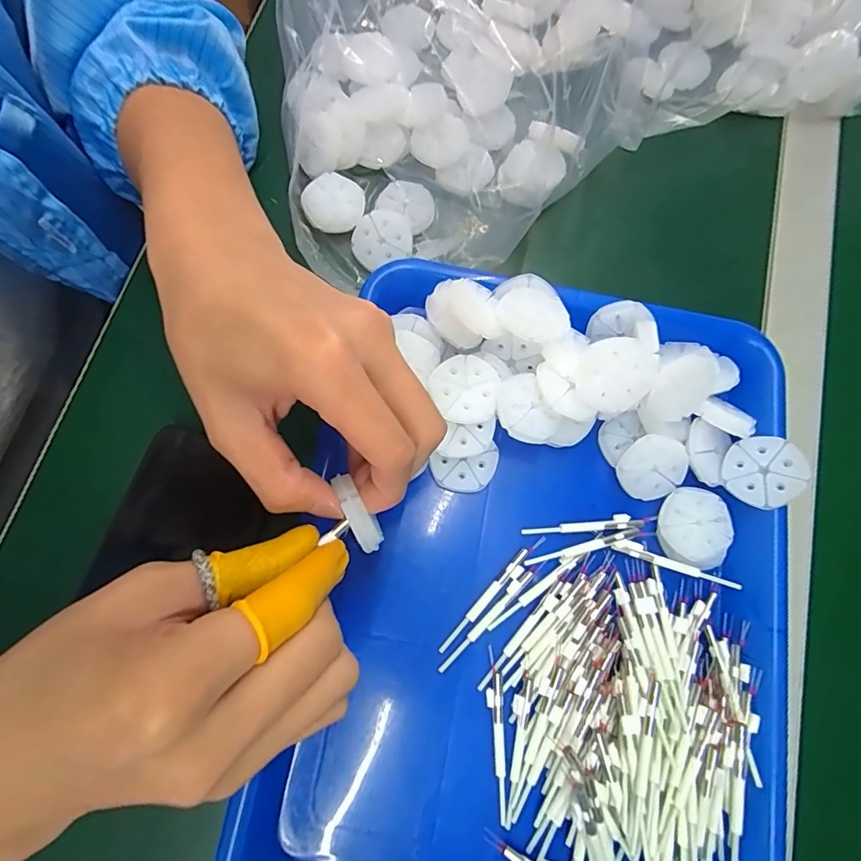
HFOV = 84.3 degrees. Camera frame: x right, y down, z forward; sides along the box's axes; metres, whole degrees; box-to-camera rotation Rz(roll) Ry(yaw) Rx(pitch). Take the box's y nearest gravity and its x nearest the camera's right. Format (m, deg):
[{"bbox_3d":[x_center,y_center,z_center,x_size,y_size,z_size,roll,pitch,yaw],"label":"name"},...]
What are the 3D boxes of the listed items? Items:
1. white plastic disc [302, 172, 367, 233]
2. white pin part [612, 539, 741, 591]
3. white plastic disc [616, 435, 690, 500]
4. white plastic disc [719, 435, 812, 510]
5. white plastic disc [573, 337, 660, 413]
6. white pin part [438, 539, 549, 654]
[{"bbox_3d":[-0.061,-0.144,0.302,0.037,0.010,0.038,1,76,-3],"label":"white plastic disc"},{"bbox_3d":[0.133,0.072,0.260,0.068,0.005,0.008,19,76,2],"label":"white pin part"},{"bbox_3d":[0.123,0.021,0.264,0.037,0.004,0.037,-1,110,-3],"label":"white plastic disc"},{"bbox_3d":[0.178,0.021,0.254,0.037,0.004,0.037,-10,72,34],"label":"white plastic disc"},{"bbox_3d":[0.095,-0.028,0.242,0.040,0.008,0.037,-1,100,-4],"label":"white plastic disc"},{"bbox_3d":[0.034,0.087,0.255,0.008,0.004,0.080,43,78,8],"label":"white pin part"}]

